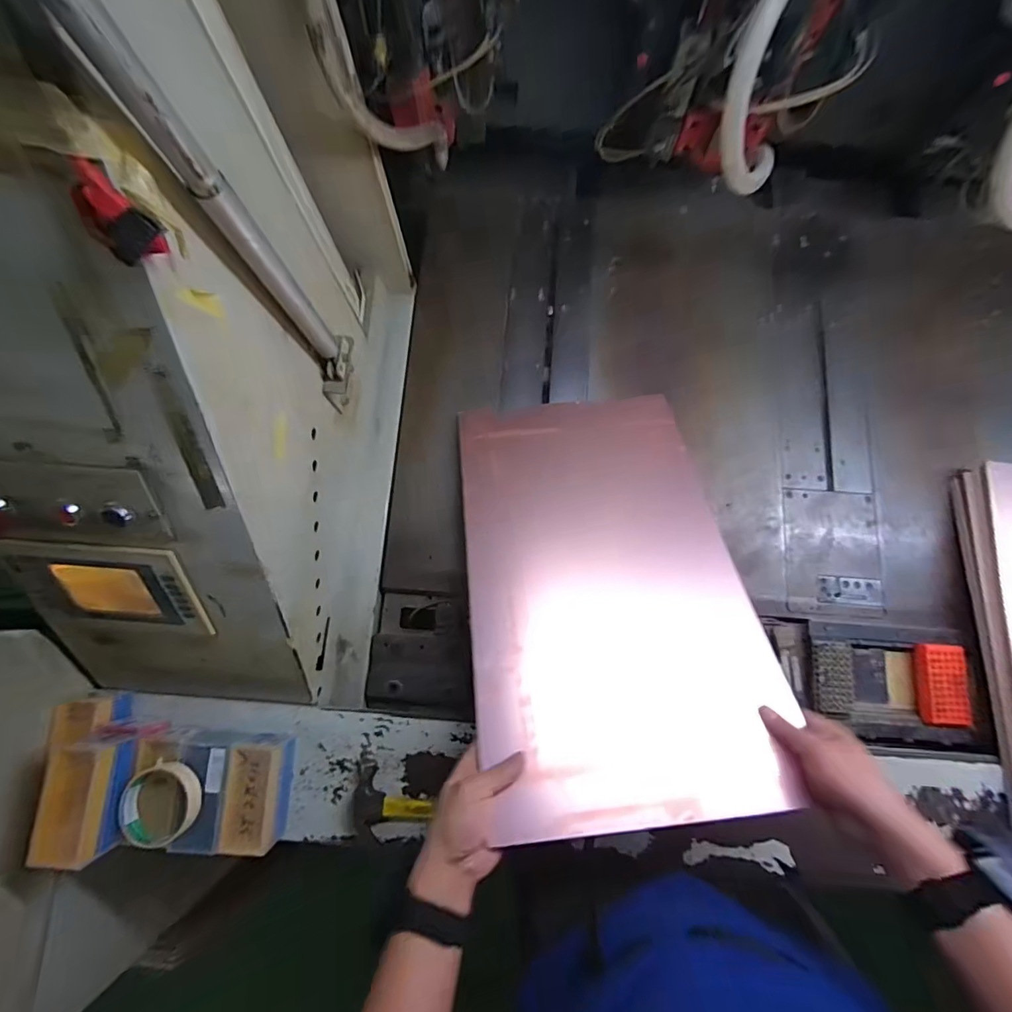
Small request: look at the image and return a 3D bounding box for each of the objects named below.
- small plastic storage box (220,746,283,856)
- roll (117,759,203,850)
[{"bbox_3d":[-0.316,0.361,0.574,0.056,0.022,0.121,0,78,0],"label":"small plastic storage box"},{"bbox_3d":[-0.421,0.362,0.558,0.087,0.021,0.085,0,78,0],"label":"roll"}]

